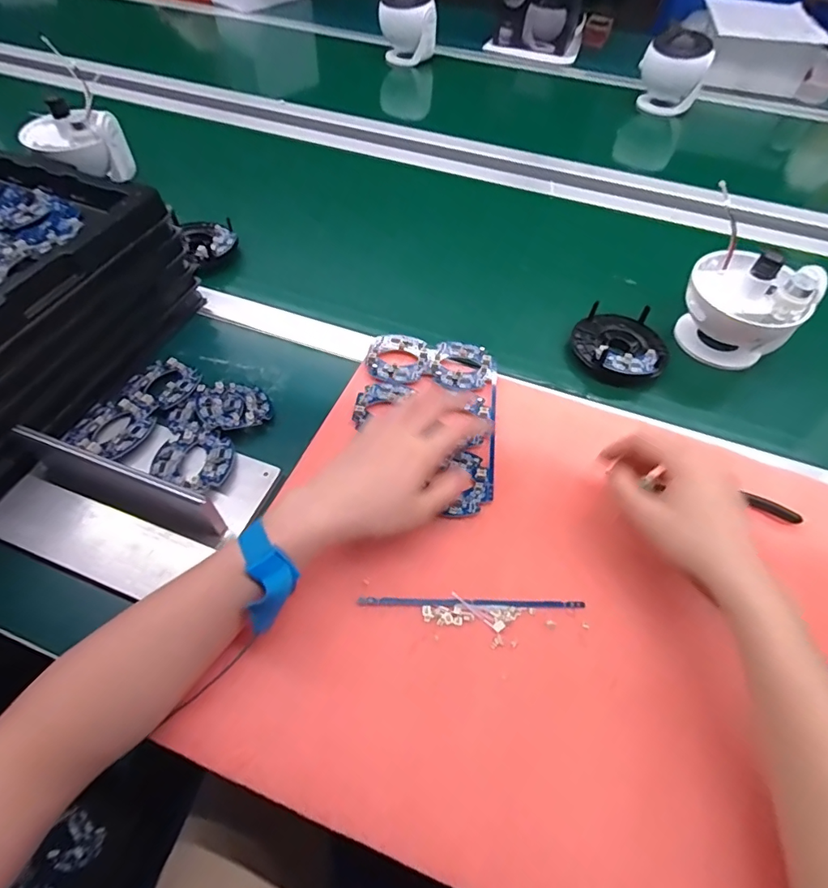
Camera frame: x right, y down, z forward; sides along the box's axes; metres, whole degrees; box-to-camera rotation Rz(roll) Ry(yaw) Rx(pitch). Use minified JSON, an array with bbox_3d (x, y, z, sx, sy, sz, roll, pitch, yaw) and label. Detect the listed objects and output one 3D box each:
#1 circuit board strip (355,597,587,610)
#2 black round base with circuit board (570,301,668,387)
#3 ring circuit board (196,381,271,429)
[{"bbox_3d":[0.044,0.119,0.364,0.167,0.004,0.006,1,54,-1],"label":"circuit board strip"},{"bbox_3d":[0.227,-0.110,0.538,0.097,0.031,0.097,15,55,9],"label":"black round base with circuit board"},{"bbox_3d":[-0.171,-0.038,0.464,0.064,0.006,0.062,-3,47,-24],"label":"ring circuit board"}]

